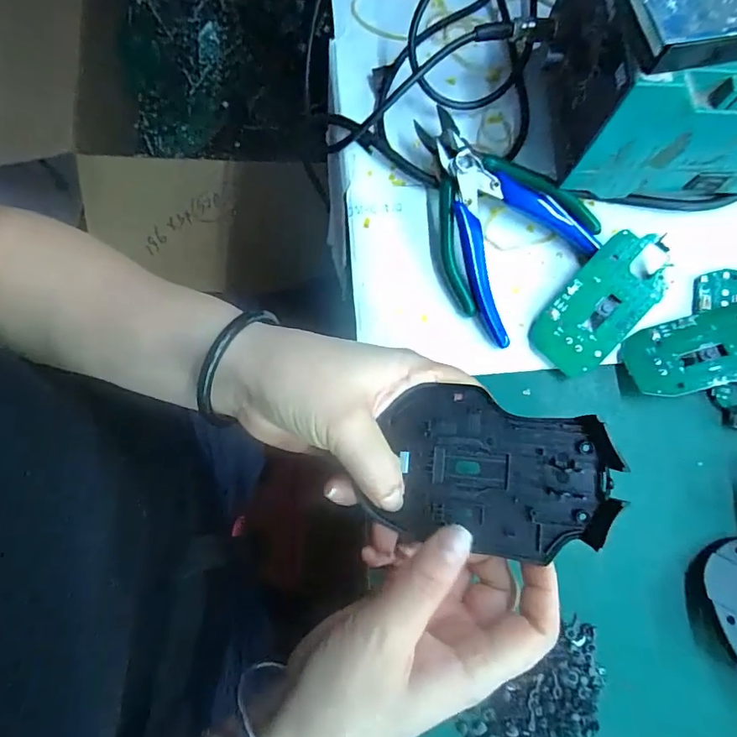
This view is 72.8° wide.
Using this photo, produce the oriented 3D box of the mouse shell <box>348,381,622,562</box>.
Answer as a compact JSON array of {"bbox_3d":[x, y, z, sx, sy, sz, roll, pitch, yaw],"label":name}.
[{"bbox_3d":[0.057,0.048,0.228,0.101,0.022,0.070,10,80,2],"label":"mouse shell"}]

